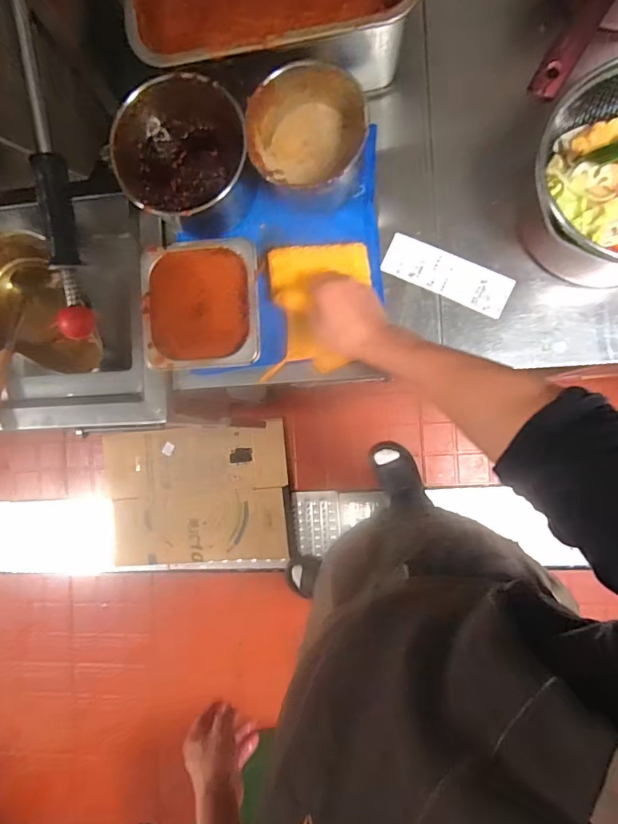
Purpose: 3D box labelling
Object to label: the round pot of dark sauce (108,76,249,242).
[{"bbox_3d":[-0.165,-0.341,0.630,0.168,0.118,0.169,0,89,8],"label":"round pot of dark sauce"}]

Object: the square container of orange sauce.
[{"bbox_3d":[-0.145,-0.148,0.660,0.162,0.064,0.171,-4,88,7],"label":"square container of orange sauce"}]

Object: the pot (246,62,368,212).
[{"bbox_3d":[0.001,-0.357,0.617,0.147,0.094,0.149,-10,88,7],"label":"pot"}]

